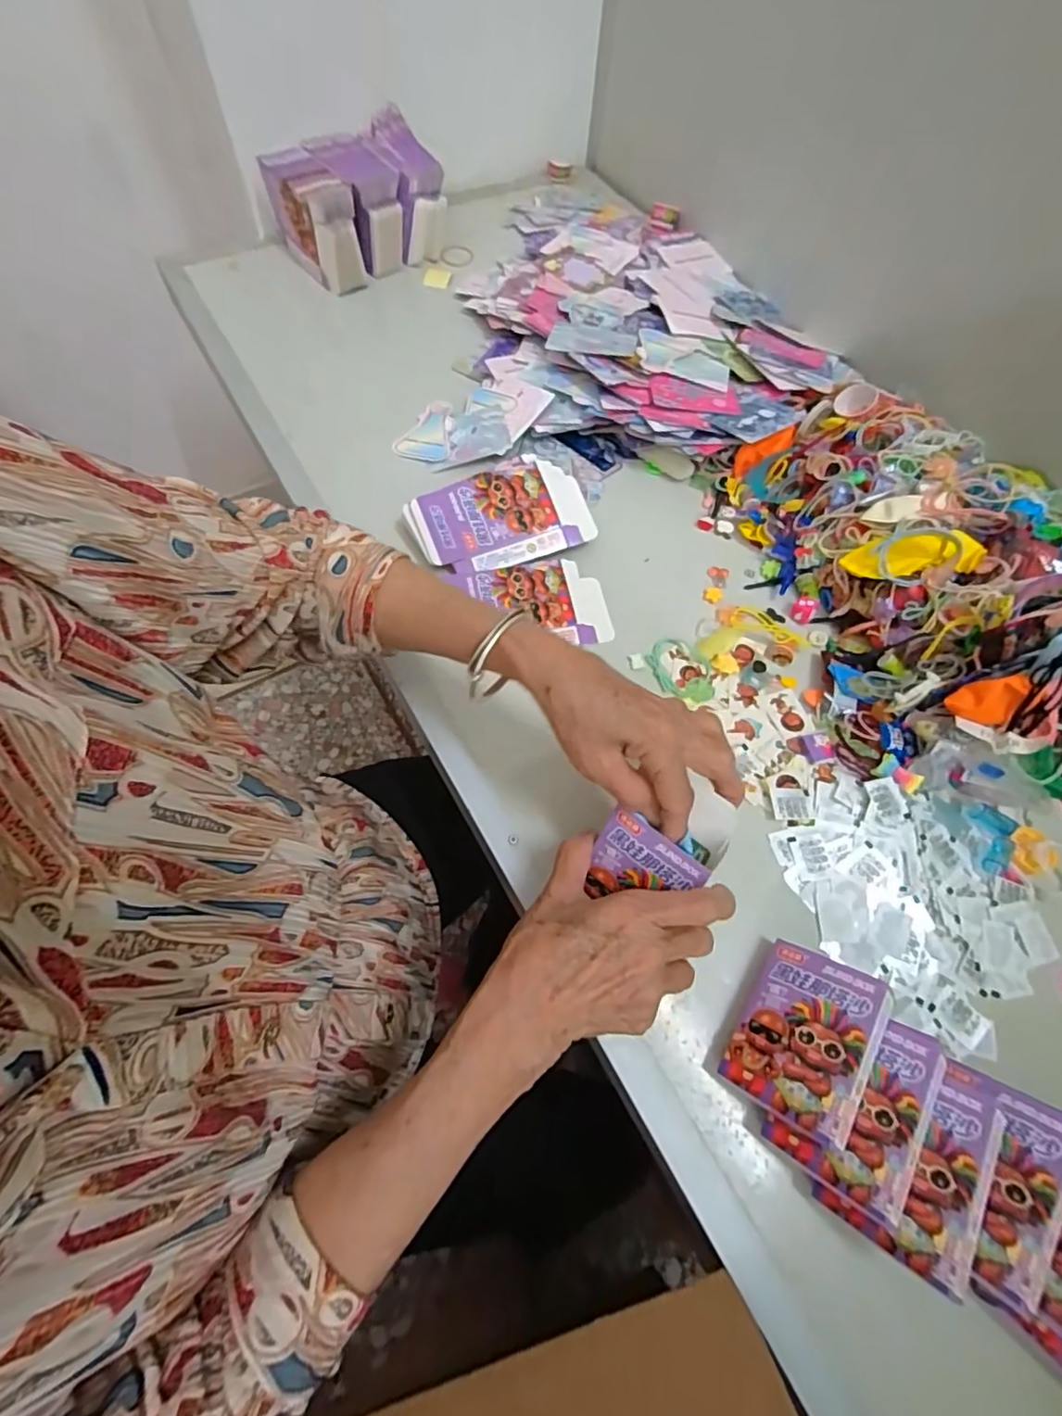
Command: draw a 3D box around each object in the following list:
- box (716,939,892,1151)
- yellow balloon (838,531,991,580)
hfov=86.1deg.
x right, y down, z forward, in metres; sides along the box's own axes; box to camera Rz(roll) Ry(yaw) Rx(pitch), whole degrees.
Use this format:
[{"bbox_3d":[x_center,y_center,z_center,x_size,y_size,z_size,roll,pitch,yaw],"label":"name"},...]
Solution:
[{"bbox_3d":[0.160,0.192,0.334,0.069,0.021,0.091,8,53,49],"label":"box"},{"bbox_3d":[0.300,-0.116,0.448,0.092,0.026,0.033,-1,63,25],"label":"yellow balloon"}]

